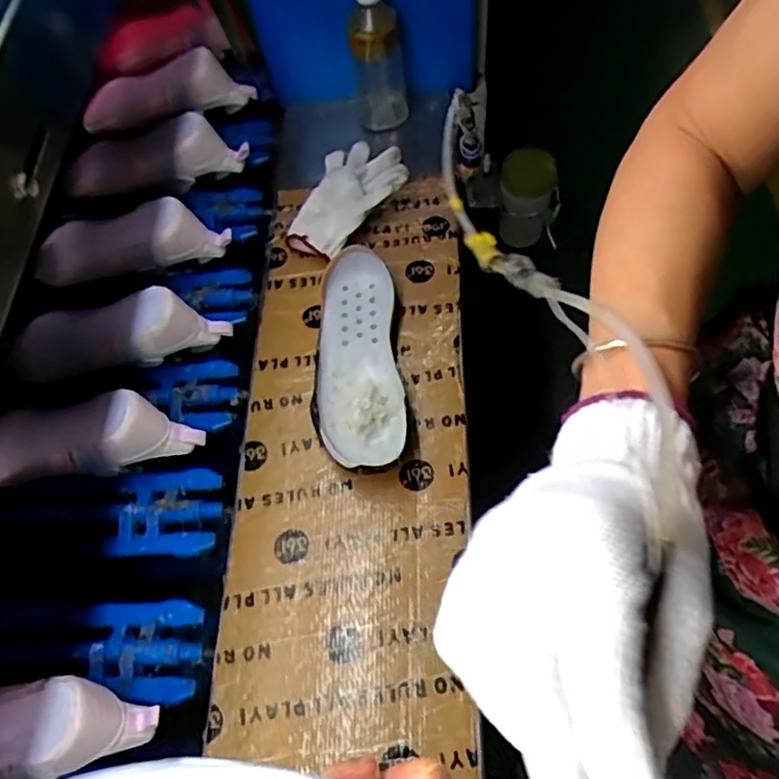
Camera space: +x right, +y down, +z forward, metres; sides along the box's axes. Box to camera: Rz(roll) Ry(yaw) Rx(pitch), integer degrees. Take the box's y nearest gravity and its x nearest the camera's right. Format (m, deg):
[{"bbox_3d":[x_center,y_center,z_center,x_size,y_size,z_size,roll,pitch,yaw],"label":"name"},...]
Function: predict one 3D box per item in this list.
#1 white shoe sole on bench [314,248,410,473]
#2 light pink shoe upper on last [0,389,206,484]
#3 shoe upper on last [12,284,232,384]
[{"bbox_3d":[-0.032,-0.028,0.667,0.088,0.051,0.253,-6,62,0],"label":"white shoe sole on bench"},{"bbox_3d":[-0.310,0.051,0.663,0.222,0.090,0.078,-2,62,2],"label":"light pink shoe upper on last"},{"bbox_3d":[-0.299,-0.065,0.714,0.226,0.089,0.070,-6,62,-1],"label":"shoe upper on last"}]

